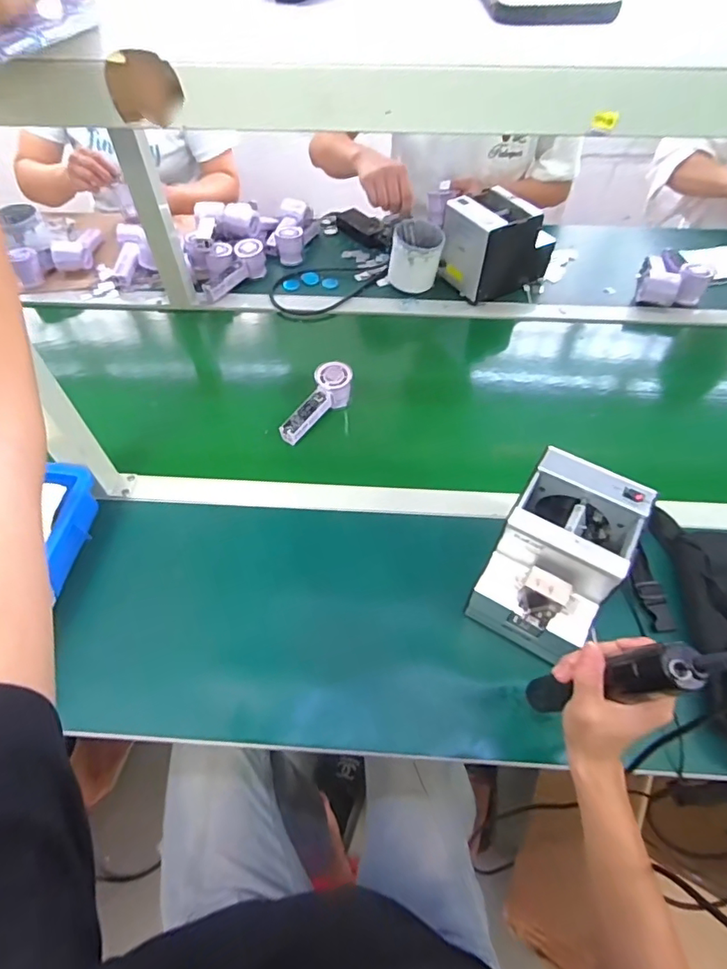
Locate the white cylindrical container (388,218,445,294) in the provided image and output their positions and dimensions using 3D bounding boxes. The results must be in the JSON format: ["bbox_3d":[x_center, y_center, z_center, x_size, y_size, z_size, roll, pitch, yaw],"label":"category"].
[{"bbox_3d":[0.103,-0.447,0.989,0.097,0.104,0.102,0,54,0],"label":"white cylindrical container"}]

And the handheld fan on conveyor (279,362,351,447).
[{"bbox_3d":[-0.075,-0.124,0.802,0.049,0.052,0.150,32,74,22],"label":"handheld fan on conveyor"}]

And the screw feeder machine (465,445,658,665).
[{"bbox_3d":[0.215,0.086,0.575,0.118,0.147,0.168,28,59,19],"label":"screw feeder machine"}]

